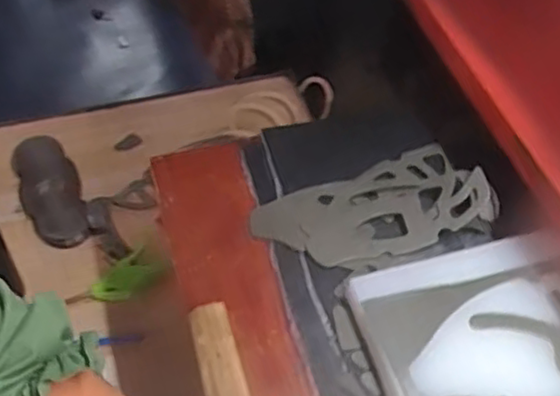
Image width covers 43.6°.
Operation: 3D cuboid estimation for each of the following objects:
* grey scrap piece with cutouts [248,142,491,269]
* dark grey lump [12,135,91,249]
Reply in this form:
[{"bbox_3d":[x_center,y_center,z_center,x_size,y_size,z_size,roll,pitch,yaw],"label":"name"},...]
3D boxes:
[{"bbox_3d":[0.084,0.006,0.645,0.203,0.040,0.106,-18,54,-16],"label":"grey scrap piece with cutouts"},{"bbox_3d":[-0.322,-0.009,0.986,0.084,0.036,0.201,-21,55,-18],"label":"dark grey lump"}]

